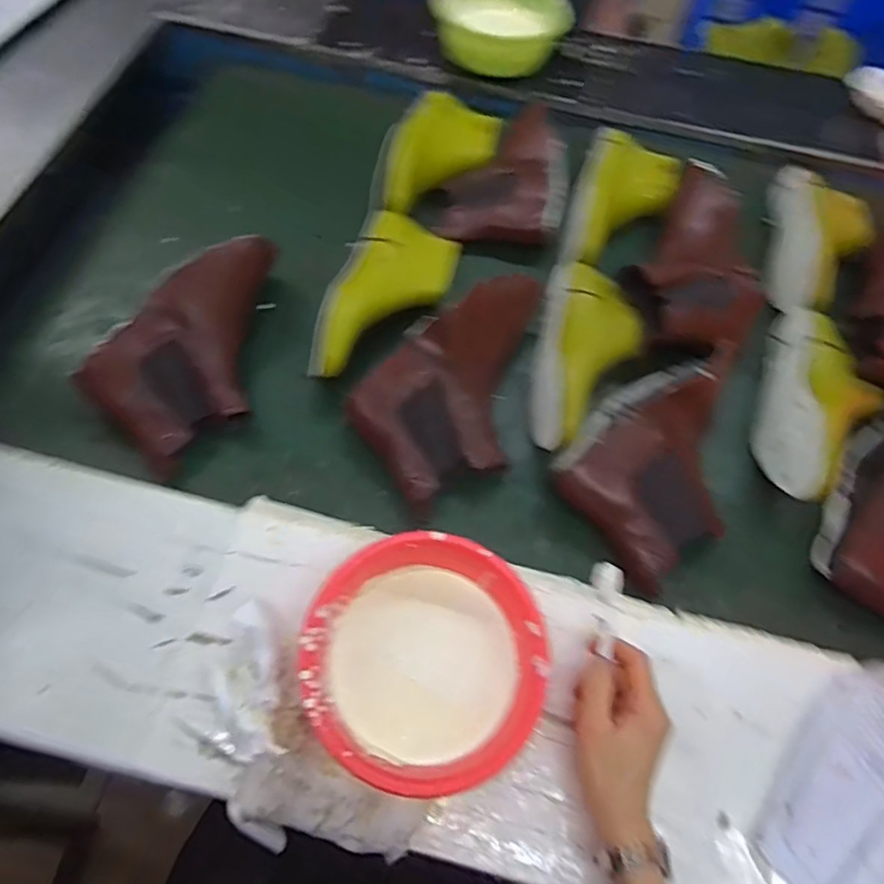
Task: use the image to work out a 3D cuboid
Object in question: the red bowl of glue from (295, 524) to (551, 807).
[{"bbox_3d":[-0.013,0.182,0.498,0.182,0.083,0.187,2,63,-3],"label":"red bowl of glue"}]

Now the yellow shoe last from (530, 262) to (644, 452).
[{"bbox_3d":[0.166,-0.101,0.680,0.111,0.066,0.250,13,64,3],"label":"yellow shoe last"}]

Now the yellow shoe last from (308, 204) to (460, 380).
[{"bbox_3d":[-0.061,-0.174,0.712,0.120,0.078,0.258,13,63,2],"label":"yellow shoe last"}]

